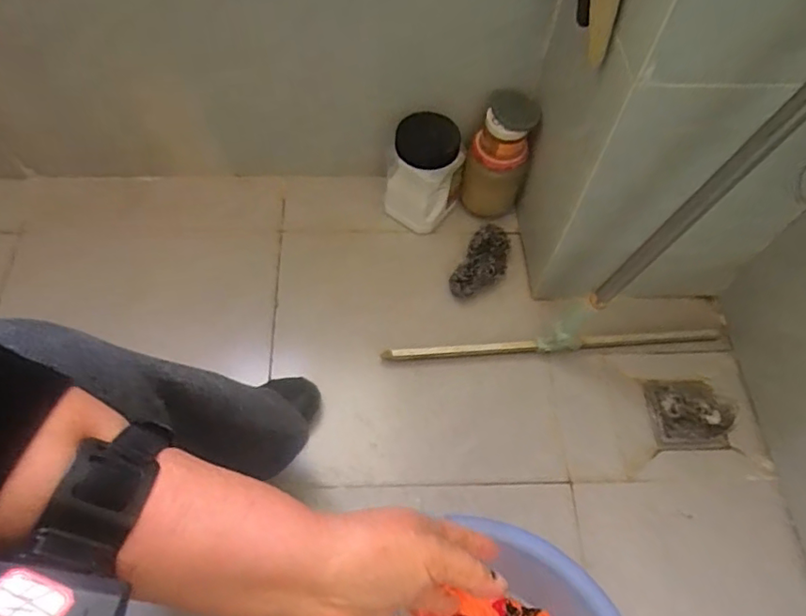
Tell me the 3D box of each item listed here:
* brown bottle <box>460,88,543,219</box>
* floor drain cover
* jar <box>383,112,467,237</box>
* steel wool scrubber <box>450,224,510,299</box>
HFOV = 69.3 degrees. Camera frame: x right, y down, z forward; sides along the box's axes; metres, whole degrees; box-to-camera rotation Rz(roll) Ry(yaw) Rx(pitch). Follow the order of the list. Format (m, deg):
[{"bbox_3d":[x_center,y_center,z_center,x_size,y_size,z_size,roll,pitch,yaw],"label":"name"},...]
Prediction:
[{"bbox_3d":[0.149,-0.235,0.891,0.091,0.203,0.099,2,61,-3],"label":"brown bottle"},{"bbox_3d":[0.409,0.151,0.828,0.120,0.010,0.099,-1,62,-5],"label":"floor drain cover"},{"bbox_3d":[0.028,-0.203,0.889,0.100,0.177,0.087,34,64,14],"label":"jar"},{"bbox_3d":[0.123,-0.069,0.886,0.067,0.050,0.124,25,63,10],"label":"steel wool scrubber"}]

